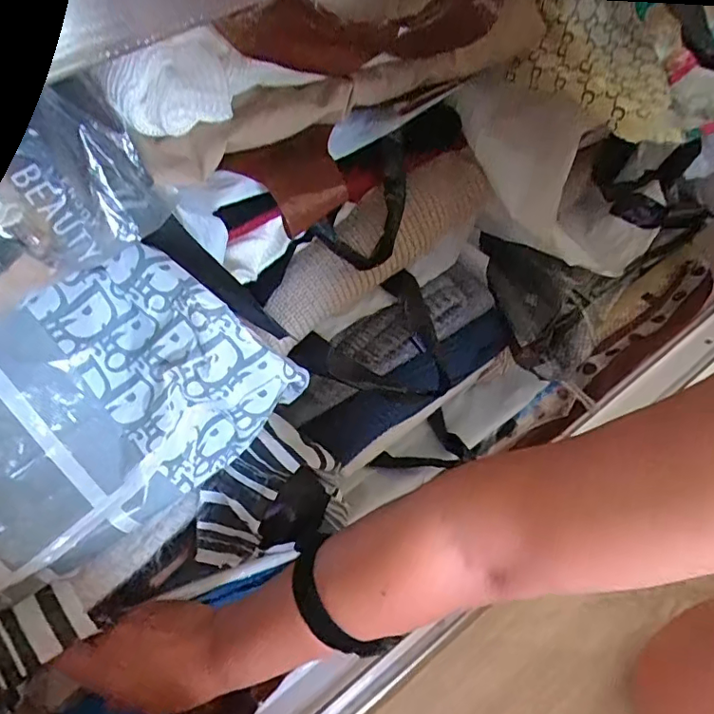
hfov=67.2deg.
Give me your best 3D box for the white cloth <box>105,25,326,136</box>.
[{"bbox_3d":[-0.071,-0.147,0.283,0.113,0.038,0.023,-32,58,-33],"label":"white cloth"}]

